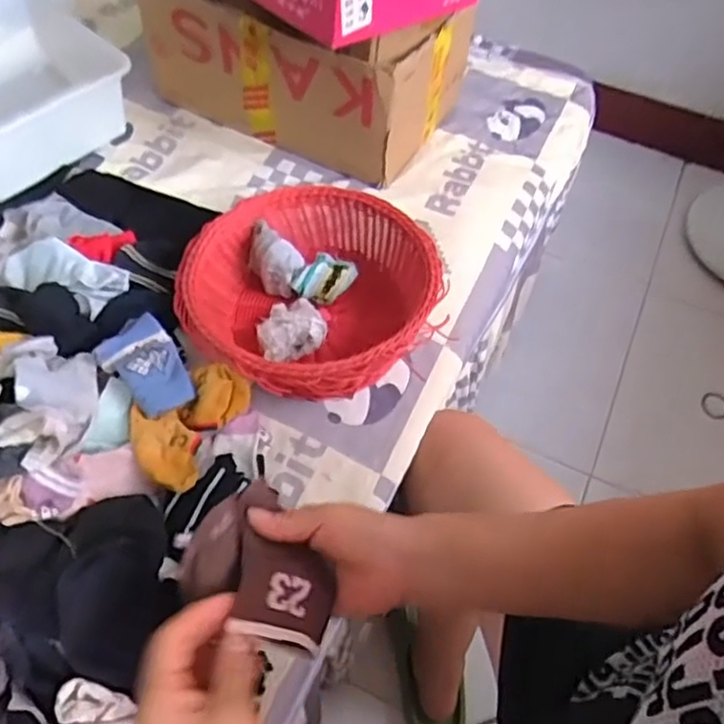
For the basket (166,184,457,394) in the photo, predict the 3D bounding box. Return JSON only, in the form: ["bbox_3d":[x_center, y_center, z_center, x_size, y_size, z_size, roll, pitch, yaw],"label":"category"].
[{"bbox_3d":[-0.061,-0.068,0.781,0.274,0.123,0.276,2,56,-2],"label":"basket"}]

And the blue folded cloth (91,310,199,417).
[{"bbox_3d":[-0.210,-0.001,0.656,0.112,0.018,0.075,44,39,18],"label":"blue folded cloth"}]

